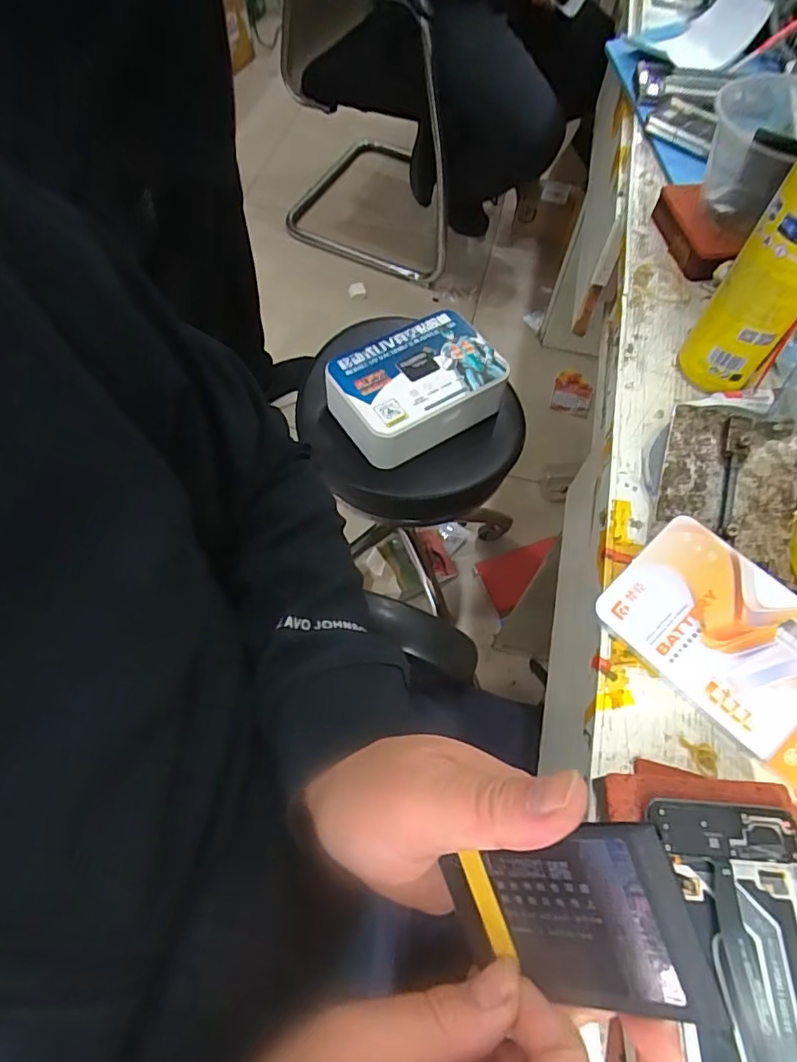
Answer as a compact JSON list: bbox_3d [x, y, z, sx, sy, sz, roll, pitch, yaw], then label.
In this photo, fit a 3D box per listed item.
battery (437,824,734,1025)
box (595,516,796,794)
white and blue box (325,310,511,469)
[{"bbox_3d":[0.055,0.131,0.191,0.084,0.004,0.061,-21,87,33],"label":"battery"},{"bbox_3d":[0.211,0.074,0.336,0.089,0.009,0.167,-46,72,-4],"label":"box"},{"bbox_3d":[0.023,-0.204,0.784,0.218,0.078,0.158,-33,68,-18],"label":"white and blue box"}]

